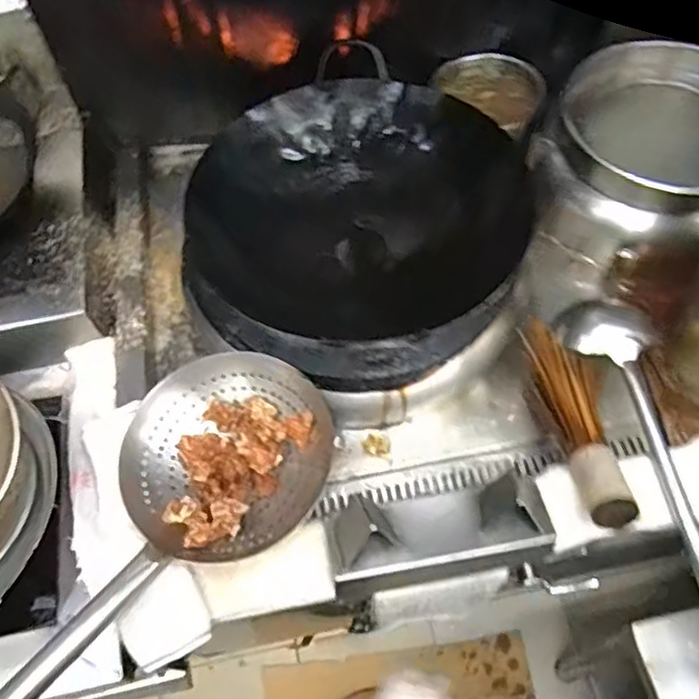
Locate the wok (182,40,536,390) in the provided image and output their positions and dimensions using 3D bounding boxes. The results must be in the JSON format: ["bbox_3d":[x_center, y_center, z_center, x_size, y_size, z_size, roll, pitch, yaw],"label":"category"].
[{"bbox_3d":[0.013,-0.169,0.837,0.411,0.113,0.407,-1,59,2],"label":"wok"}]

